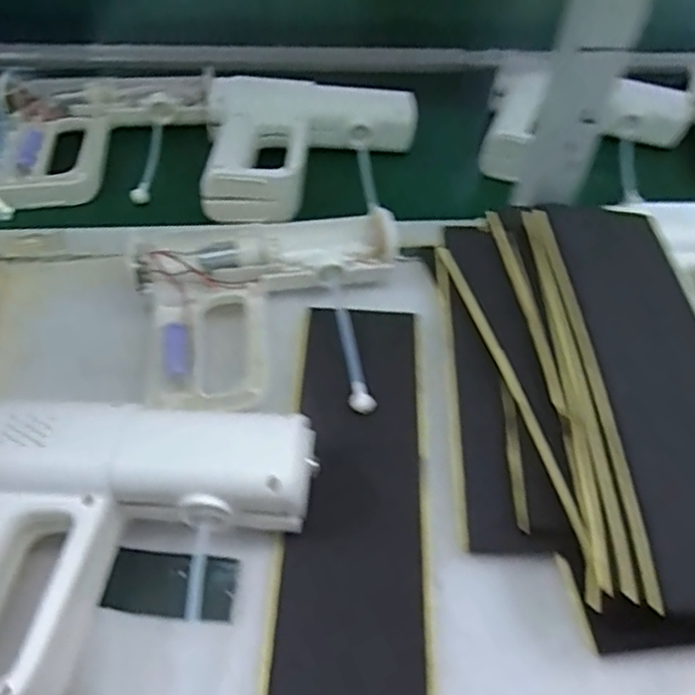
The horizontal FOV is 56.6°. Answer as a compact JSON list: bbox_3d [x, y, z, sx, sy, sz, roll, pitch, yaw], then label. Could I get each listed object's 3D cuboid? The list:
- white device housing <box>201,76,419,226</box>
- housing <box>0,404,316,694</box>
[{"bbox_3d":[-0.030,-0.203,0.652,0.222,0.082,0.142,-3,52,-7],"label":"white device housing"},{"bbox_3d":[-0.131,0.119,0.369,0.211,0.070,0.180,3,52,-1],"label":"housing"}]

